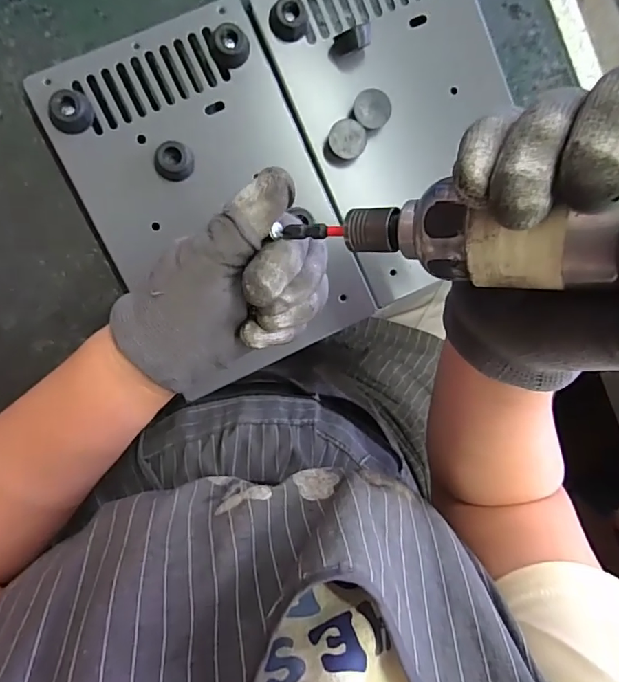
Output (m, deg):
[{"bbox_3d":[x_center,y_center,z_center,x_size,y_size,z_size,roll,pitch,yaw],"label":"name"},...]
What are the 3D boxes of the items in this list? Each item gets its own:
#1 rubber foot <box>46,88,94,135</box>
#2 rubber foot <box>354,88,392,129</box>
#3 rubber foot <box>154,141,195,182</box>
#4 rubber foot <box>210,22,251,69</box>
[{"bbox_3d":[-0.149,-0.143,0.302,0.022,0.013,0.026,44,88,-9],"label":"rubber foot"},{"bbox_3d":[0.041,-0.154,0.325,0.024,0.017,0.024,-1,95,-8],"label":"rubber foot"},{"bbox_3d":[-0.087,-0.116,0.312,0.024,0.014,0.022,-1,95,-8],"label":"rubber foot"},{"bbox_3d":[-0.051,-0.190,0.310,0.021,0.013,0.023,-1,95,-8],"label":"rubber foot"}]

